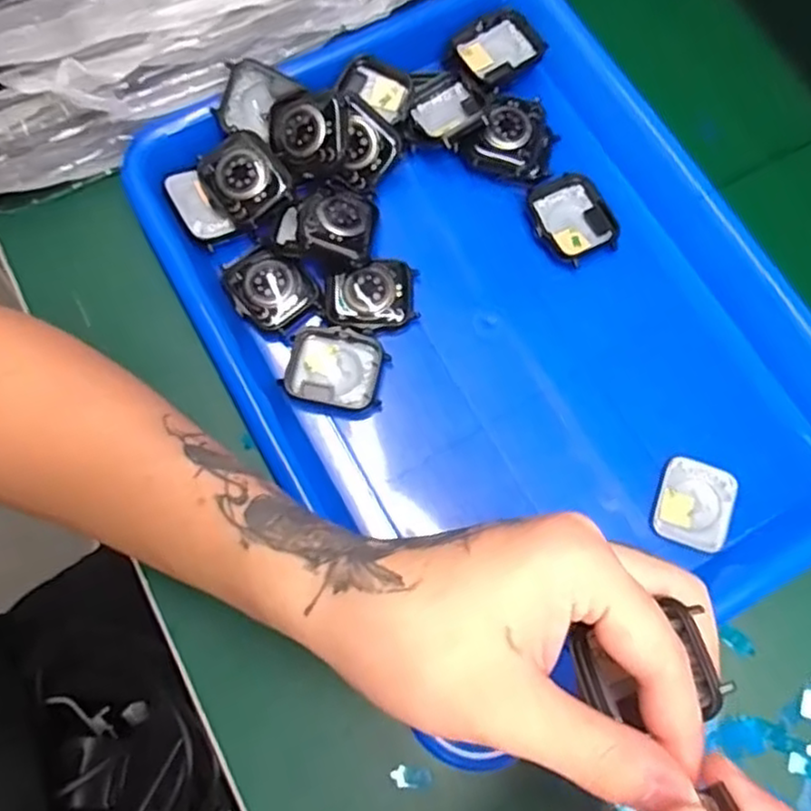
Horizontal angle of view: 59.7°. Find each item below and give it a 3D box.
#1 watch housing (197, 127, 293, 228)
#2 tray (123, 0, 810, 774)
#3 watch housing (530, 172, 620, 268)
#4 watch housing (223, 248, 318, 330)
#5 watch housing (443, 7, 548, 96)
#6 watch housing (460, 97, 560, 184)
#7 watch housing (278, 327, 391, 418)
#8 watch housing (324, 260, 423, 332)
[{"bbox_3d":[-0.080,-0.114,0.347,0.038,0.014,0.045,-28,76,-9],"label":"watch housing"},{"bbox_3d":[0.047,-0.044,0.341,0.259,0.037,0.332,-30,76,-9],"label":"tray"},{"bbox_3d":[0.085,-0.096,0.362,0.039,0.008,0.045,-15,74,-5],"label":"watch housing"},{"bbox_3d":[-0.067,-0.057,0.348,0.035,0.013,0.040,-36,77,-11],"label":"watch housing"},{"bbox_3d":[0.048,-0.193,0.385,0.048,0.012,0.041,-36,77,-11],"label":"watch housing"},{"bbox_3d":[0.054,-0.137,0.363,0.046,0.019,0.038,8,74,1],"label":"watch housing"},{"bbox_3d":[-0.033,-0.016,0.339,0.047,0.012,0.039,14,74,3],"label":"watch housing"},{"bbox_3d":[-0.016,-0.052,0.345,0.046,0.013,0.031,-14,74,-5],"label":"watch housing"}]

